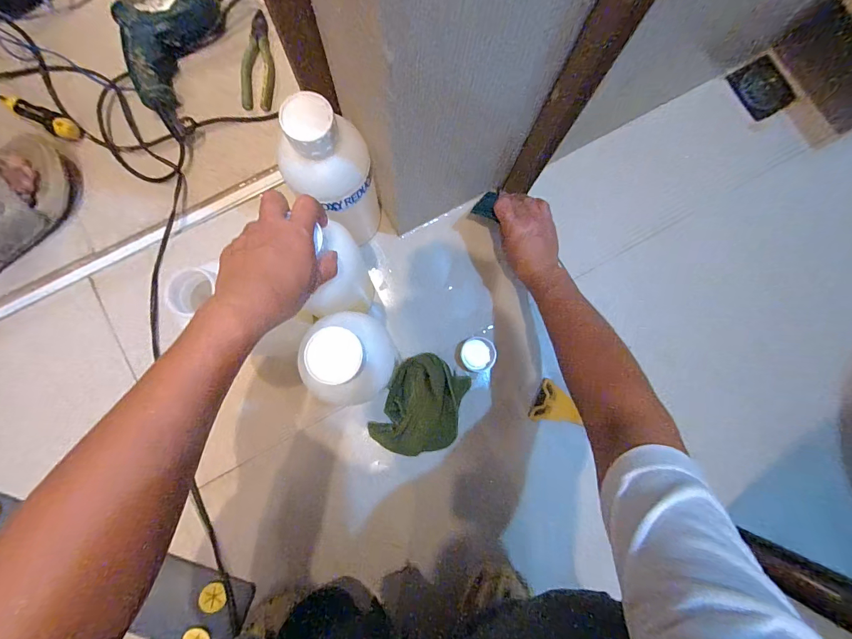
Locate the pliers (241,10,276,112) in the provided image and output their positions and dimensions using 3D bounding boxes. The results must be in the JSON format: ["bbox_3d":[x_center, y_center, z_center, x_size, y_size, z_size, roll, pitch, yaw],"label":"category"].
[{"bbox_3d":[-0.276,-0.424,0.596,0.048,0.017,0.149,7,96,-1],"label":"pliers"}]

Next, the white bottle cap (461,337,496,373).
[{"bbox_3d":[0.073,0.050,0.512,0.046,0.029,0.047,0,83,-2],"label":"white bottle cap"}]

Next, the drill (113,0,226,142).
[{"bbox_3d":[-0.393,-0.438,0.556,0.130,0.057,0.283,17,82,0],"label":"drill"}]

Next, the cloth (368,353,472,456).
[{"bbox_3d":[-0.004,0.121,0.497,0.107,0.029,0.134,25,82,1],"label":"cloth"}]

